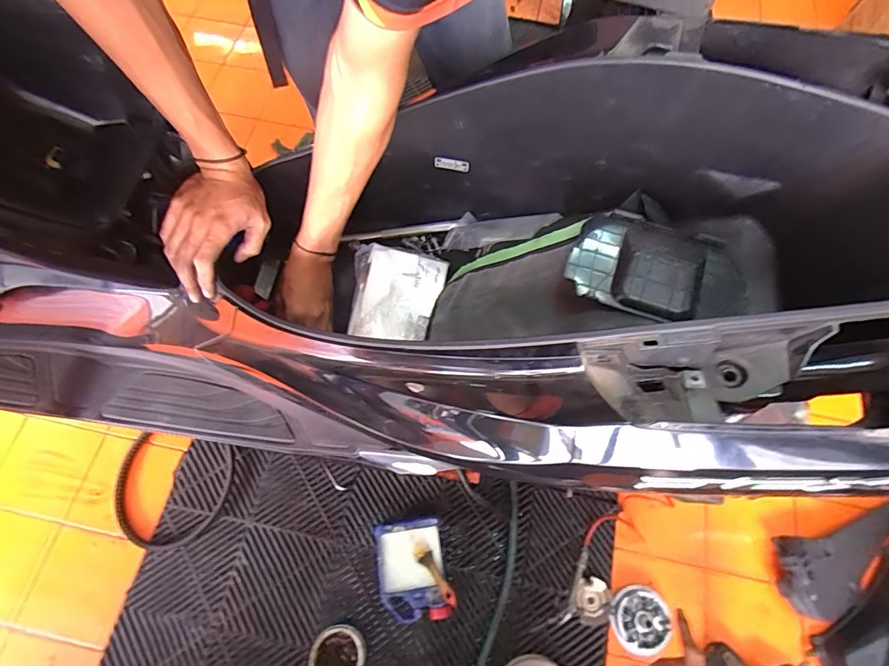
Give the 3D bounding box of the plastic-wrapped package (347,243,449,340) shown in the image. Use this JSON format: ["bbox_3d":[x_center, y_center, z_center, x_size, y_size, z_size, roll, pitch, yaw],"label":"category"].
[{"bbox_3d":[-0.071,-0.054,0.593,0.119,0.025,0.136,14,69,4],"label":"plastic-wrapped package"}]

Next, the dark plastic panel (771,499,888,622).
[{"bbox_3d":[0.877,0.489,0.961,0.351,0.065,0.154,-15,70,-7],"label":"dark plastic panel"}]

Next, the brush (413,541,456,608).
[{"bbox_3d":[-0.020,0.494,0.912,0.031,0.013,0.136,-34,56,-14],"label":"brush"}]

